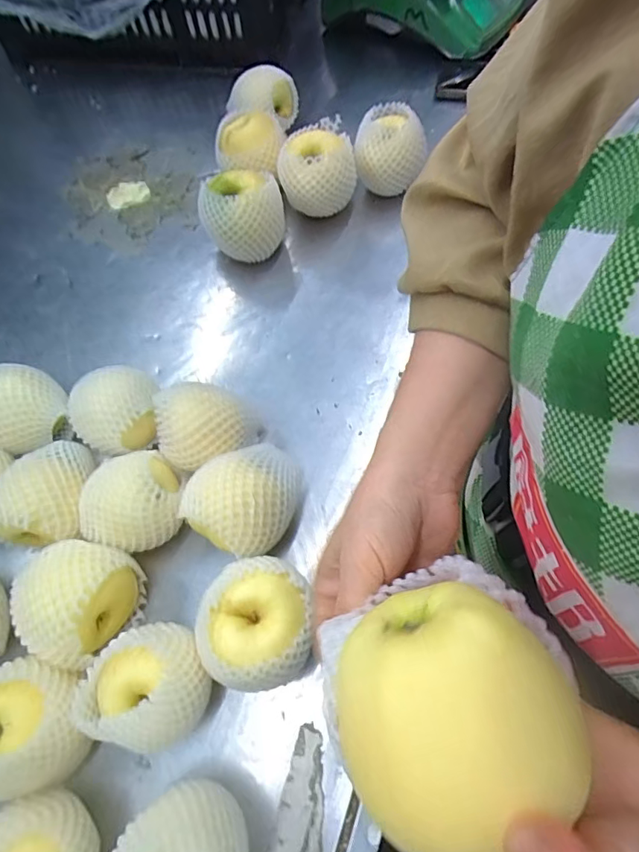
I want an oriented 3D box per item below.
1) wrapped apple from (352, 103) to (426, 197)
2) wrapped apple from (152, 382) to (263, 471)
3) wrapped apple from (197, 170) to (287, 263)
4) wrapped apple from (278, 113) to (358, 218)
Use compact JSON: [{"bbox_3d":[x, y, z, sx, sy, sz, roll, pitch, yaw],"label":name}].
[{"bbox_3d":[0.092,-0.349,0.639,0.083,0.091,0.085,8,65,7],"label":"wrapped apple"},{"bbox_3d":[-0.107,0.001,0.481,0.091,0.085,0.073,-23,65,-7],"label":"wrapped apple"},{"bbox_3d":[-0.091,-0.249,0.595,0.097,0.091,0.077,-16,64,-5],"label":"wrapped apple"},{"bbox_3d":[-0.004,-0.316,0.625,0.092,0.091,0.085,-1,64,3],"label":"wrapped apple"}]

